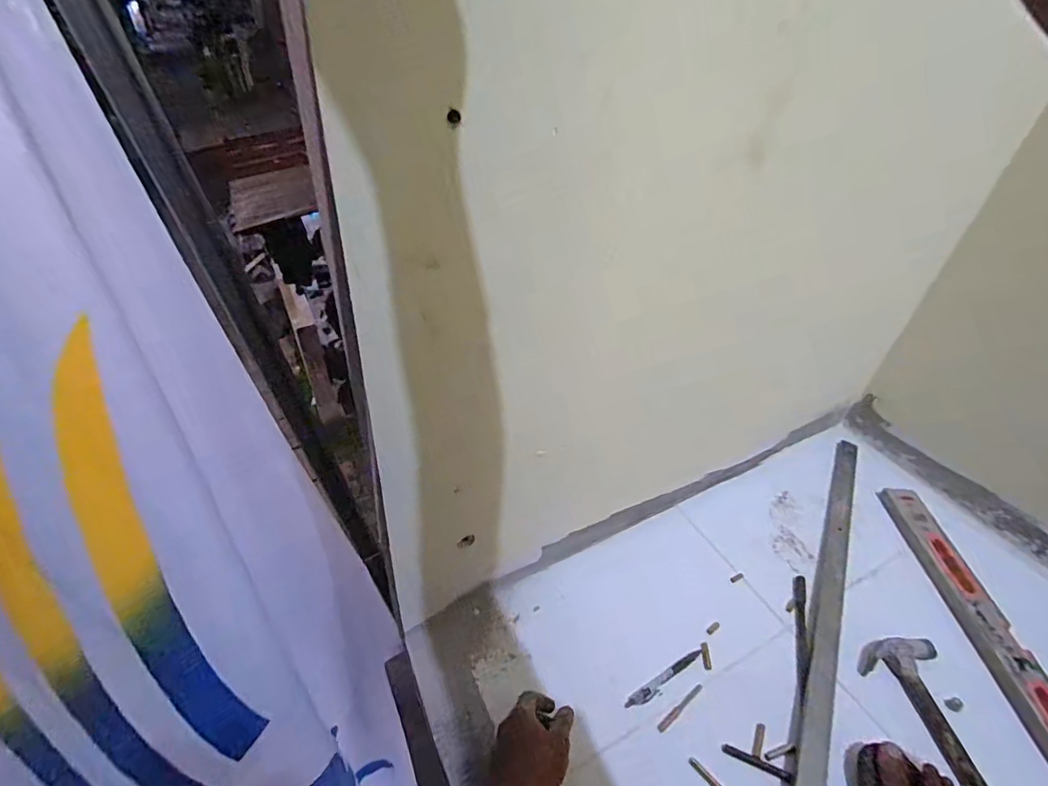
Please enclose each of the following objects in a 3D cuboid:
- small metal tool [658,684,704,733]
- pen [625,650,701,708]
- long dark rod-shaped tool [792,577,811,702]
[{"bbox_3d":[0.216,0.432,0.675,0.095,0.010,0.010,-23,47,-31],"label":"small metal tool"},{"bbox_3d":[0.202,0.407,0.701,0.145,0.012,0.018,-19,45,-28],"label":"pen"},{"bbox_3d":[0.430,0.372,0.758,0.017,0.014,0.218,18,40,14],"label":"long dark rod-shaped tool"}]

